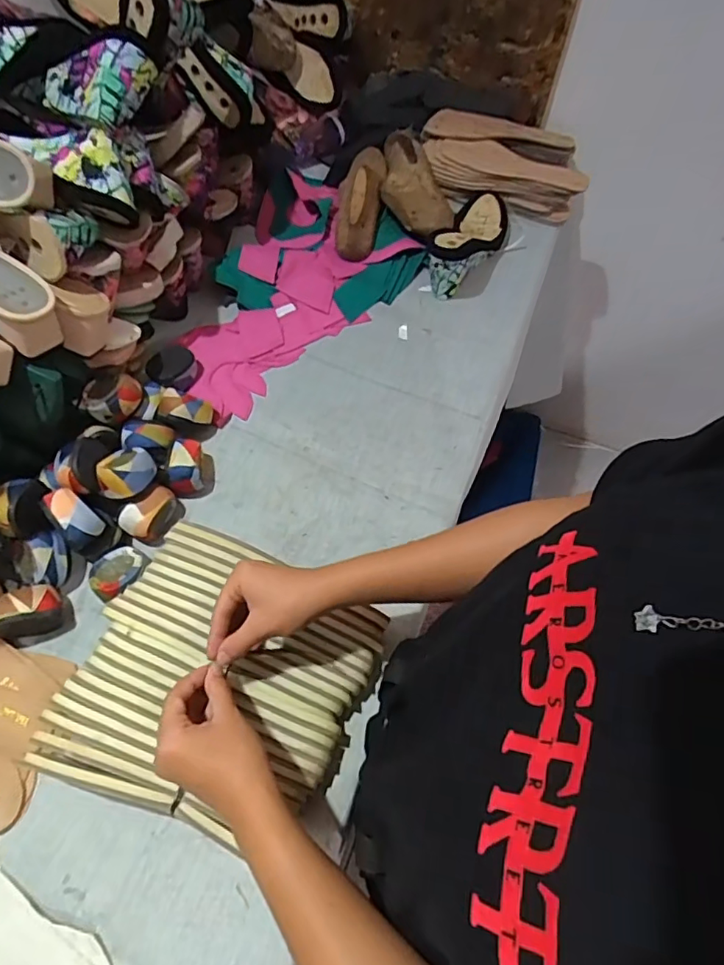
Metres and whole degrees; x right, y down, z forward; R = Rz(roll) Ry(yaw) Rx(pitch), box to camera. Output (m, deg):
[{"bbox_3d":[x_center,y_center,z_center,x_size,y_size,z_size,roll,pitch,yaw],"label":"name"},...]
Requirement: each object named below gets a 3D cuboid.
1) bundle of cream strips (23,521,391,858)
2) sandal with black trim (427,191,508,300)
[{"bbox_3d":[-0.125,0.181,0.502,0.239,0.069,0.226,21,64,10],"label":"bundle of cream strips"},{"bbox_3d":[0.162,-0.372,0.810,0.084,0.086,0.231,24,64,11],"label":"sandal with black trim"}]

